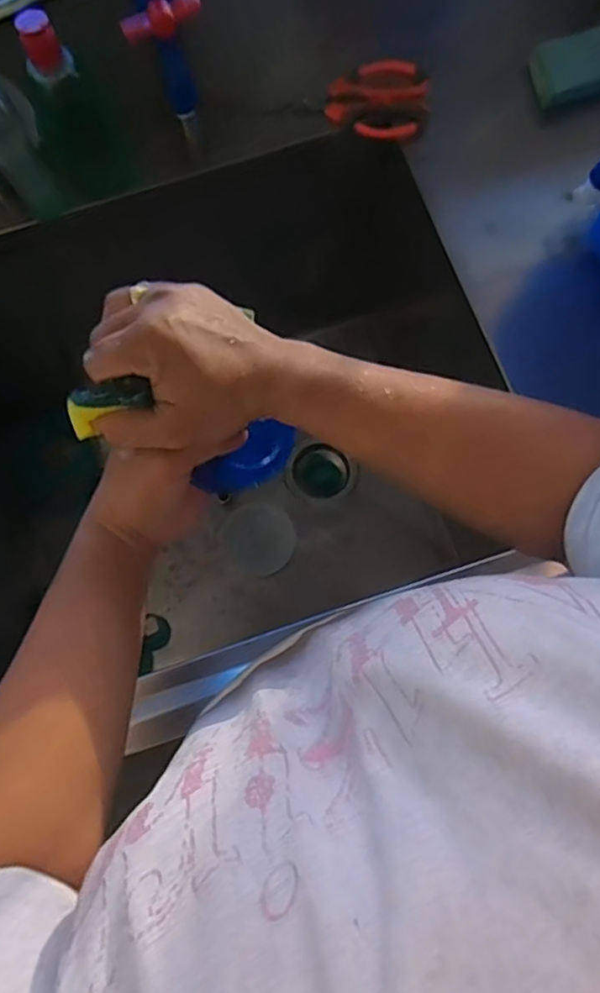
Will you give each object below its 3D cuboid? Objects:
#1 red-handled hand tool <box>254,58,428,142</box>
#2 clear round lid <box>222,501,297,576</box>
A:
[{"bbox_3d":[0.051,-0.404,0.627,0.156,0.030,0.079,8,76,3],"label":"red-handled hand tool"},{"bbox_3d":[-0.059,0.060,0.911,0.102,0.008,0.109,-3,76,11],"label":"clear round lid"}]

